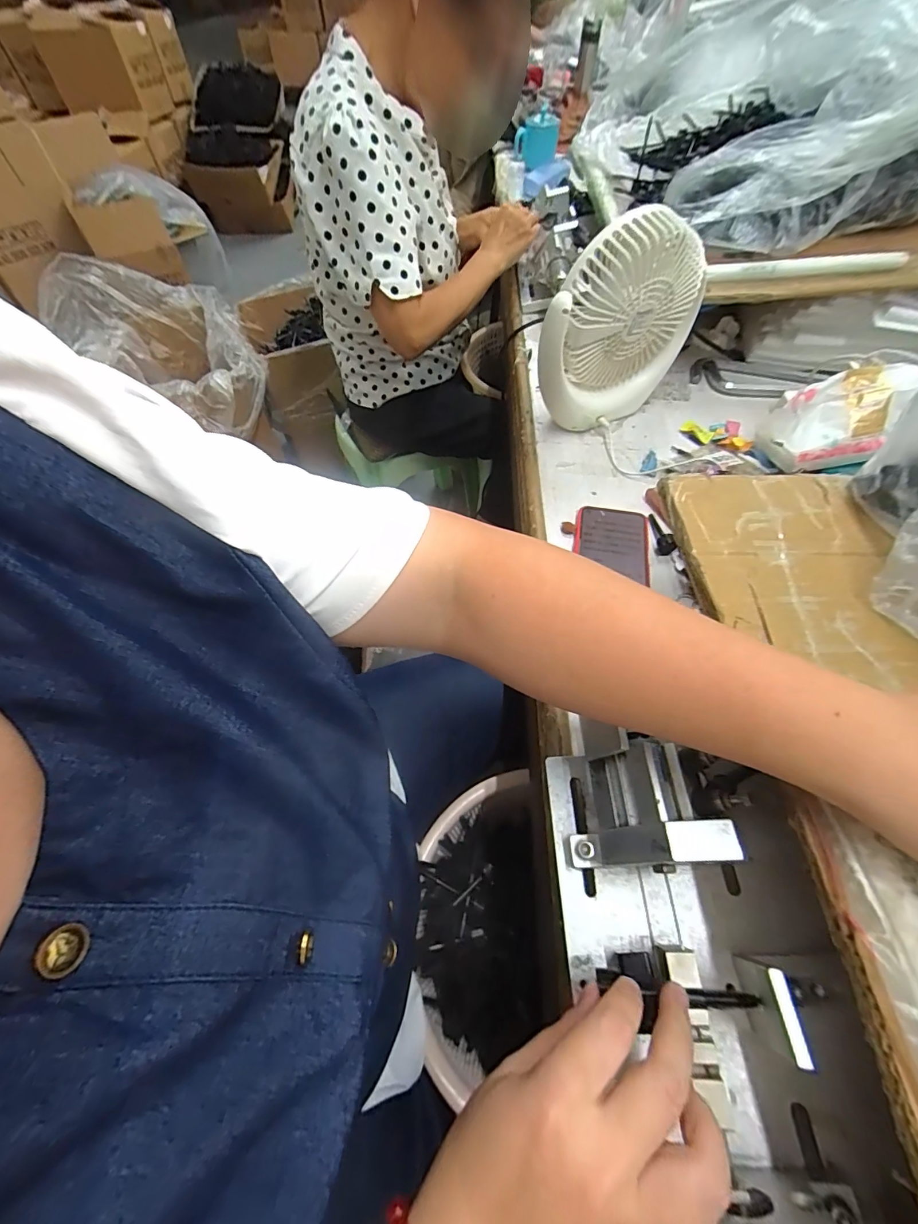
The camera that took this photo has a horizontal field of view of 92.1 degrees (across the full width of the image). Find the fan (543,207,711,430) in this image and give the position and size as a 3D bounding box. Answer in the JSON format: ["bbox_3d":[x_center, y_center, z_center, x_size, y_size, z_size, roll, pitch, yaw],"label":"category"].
[{"bbox_3d":[0.188,-0.326,0.522,0.190,0.209,0.059,-24,61,-13],"label":"fan"}]

